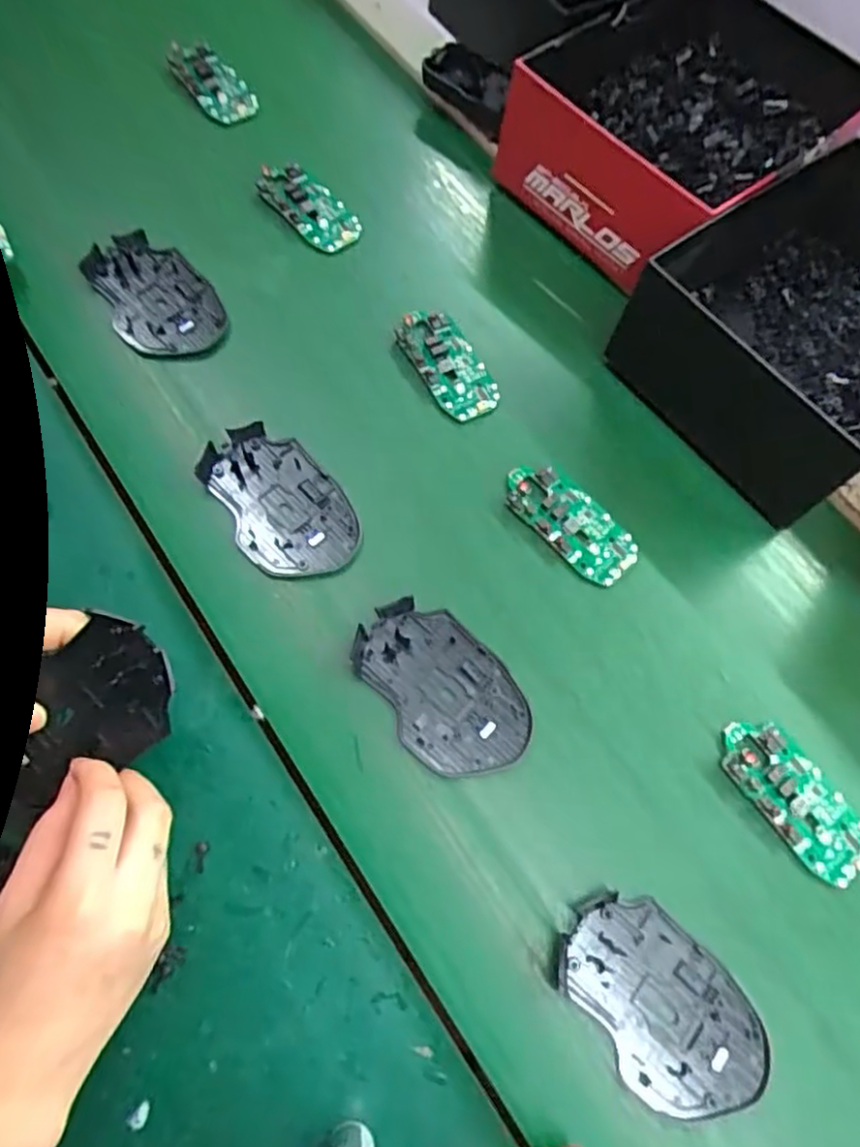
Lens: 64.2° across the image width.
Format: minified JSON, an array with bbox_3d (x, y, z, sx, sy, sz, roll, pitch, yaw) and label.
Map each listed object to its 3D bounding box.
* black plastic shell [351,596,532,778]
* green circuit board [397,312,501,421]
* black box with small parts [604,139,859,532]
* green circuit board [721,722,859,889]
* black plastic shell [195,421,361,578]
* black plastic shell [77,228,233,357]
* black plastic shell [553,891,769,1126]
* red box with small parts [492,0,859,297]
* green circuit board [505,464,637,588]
[{"bbox_3d":[0.006,0.068,0.408,0.114,0.009,0.073,42,71,12],"label":"black plastic shell"},{"bbox_3d":[0.015,-0.153,0.499,0.048,0.016,0.091,-32,73,-16],"label":"green circuit board"},{"bbox_3d":[0.275,-0.181,0.482,0.256,0.093,0.182,-37,75,-17],"label":"black box with small parts"},{"bbox_3d":[0.211,0.130,0.399,0.044,0.011,0.098,-37,75,-17],"label":"green circuit board"},{"bbox_3d":[-0.098,-0.048,0.447,0.071,0.006,0.116,-30,73,-15],"label":"black plastic shell"},{"bbox_3d":[-0.201,-0.204,0.503,0.075,0.011,0.113,-41,76,-18],"label":"black plastic shell"},{"bbox_3d":[0.119,0.221,0.355,0.074,0.008,0.112,-34,74,-16],"label":"black plastic shell"},{"bbox_3d":[0.211,-0.354,0.550,0.257,0.101,0.199,-37,75,-17],"label":"red box with small parts"},{"bbox_3d":[0.093,-0.035,0.456,0.096,0.011,0.045,42,71,13],"label":"green circuit board"}]

